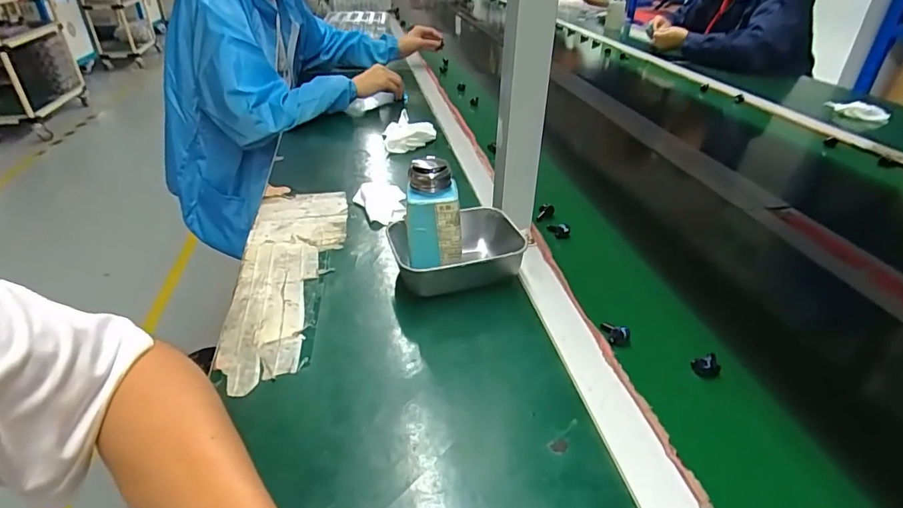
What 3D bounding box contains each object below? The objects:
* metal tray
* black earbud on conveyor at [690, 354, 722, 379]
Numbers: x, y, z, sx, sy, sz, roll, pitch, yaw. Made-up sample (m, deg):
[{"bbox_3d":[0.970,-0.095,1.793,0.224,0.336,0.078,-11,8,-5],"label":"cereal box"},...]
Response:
[{"bbox_3d":[0.009,0.000,0.527,0.141,0.054,0.111,-5,33,-9],"label":"metal tray"},{"bbox_3d":[0.216,0.094,0.418,0.021,0.019,0.014,21,38,29],"label":"black earbud on conveyor"}]

